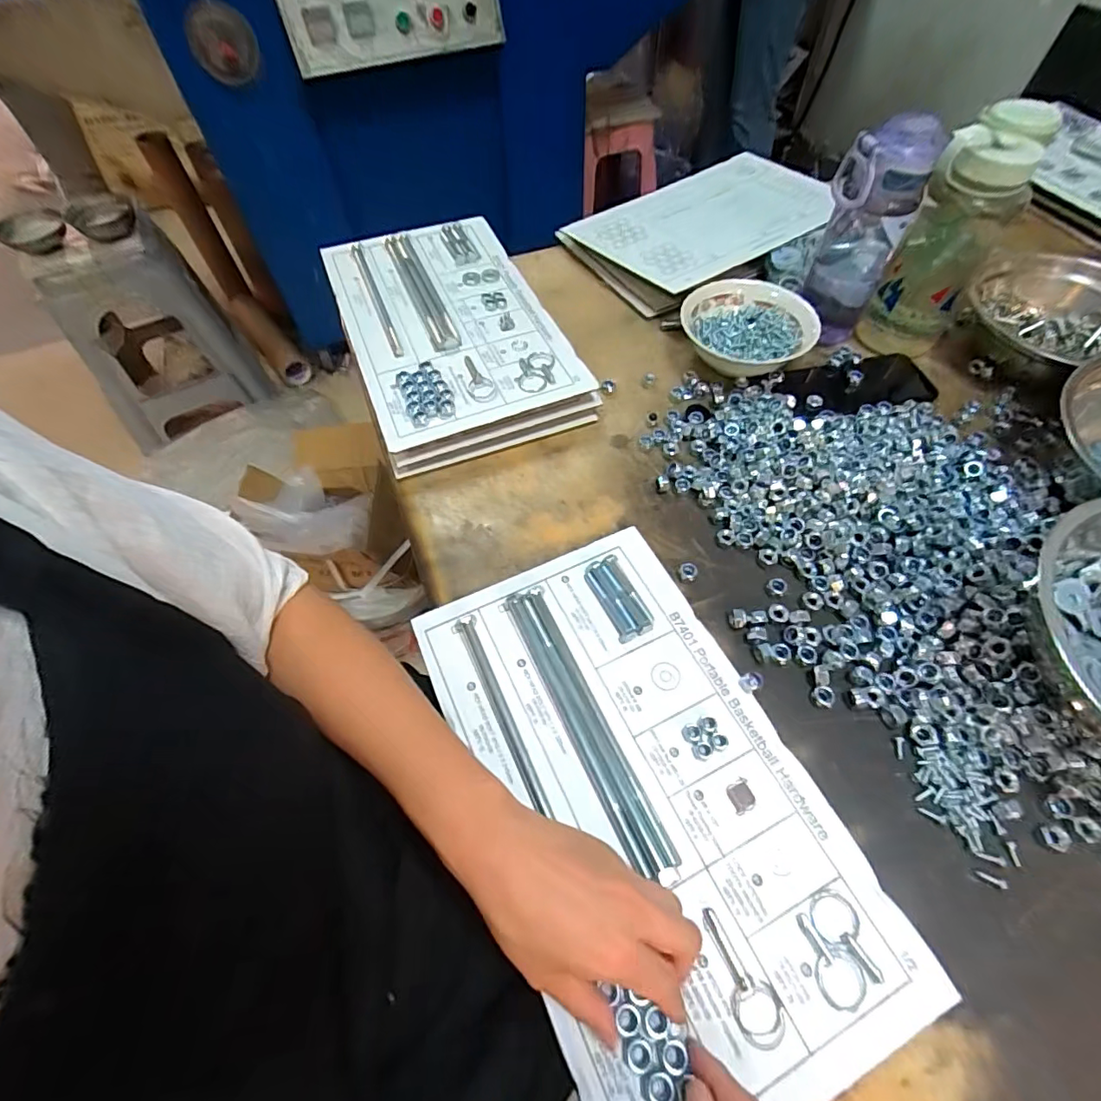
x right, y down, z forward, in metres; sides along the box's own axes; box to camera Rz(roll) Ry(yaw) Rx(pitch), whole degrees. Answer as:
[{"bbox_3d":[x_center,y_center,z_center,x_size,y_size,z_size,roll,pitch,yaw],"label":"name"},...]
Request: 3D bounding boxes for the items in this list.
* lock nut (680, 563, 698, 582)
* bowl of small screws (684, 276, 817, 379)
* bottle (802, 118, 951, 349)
[{"bbox_3d":[0.122,0.019,0.468,0.015,0.011,0.014,-1,57,1],"label":"lock nut"},{"bbox_3d":[0.222,-0.249,0.605,0.145,0.054,0.142,15,59,11],"label":"bowl of small screws"},{"bbox_3d":[0.326,-0.331,0.562,0.079,0.202,0.075,26,62,17],"label":"bottle"}]

